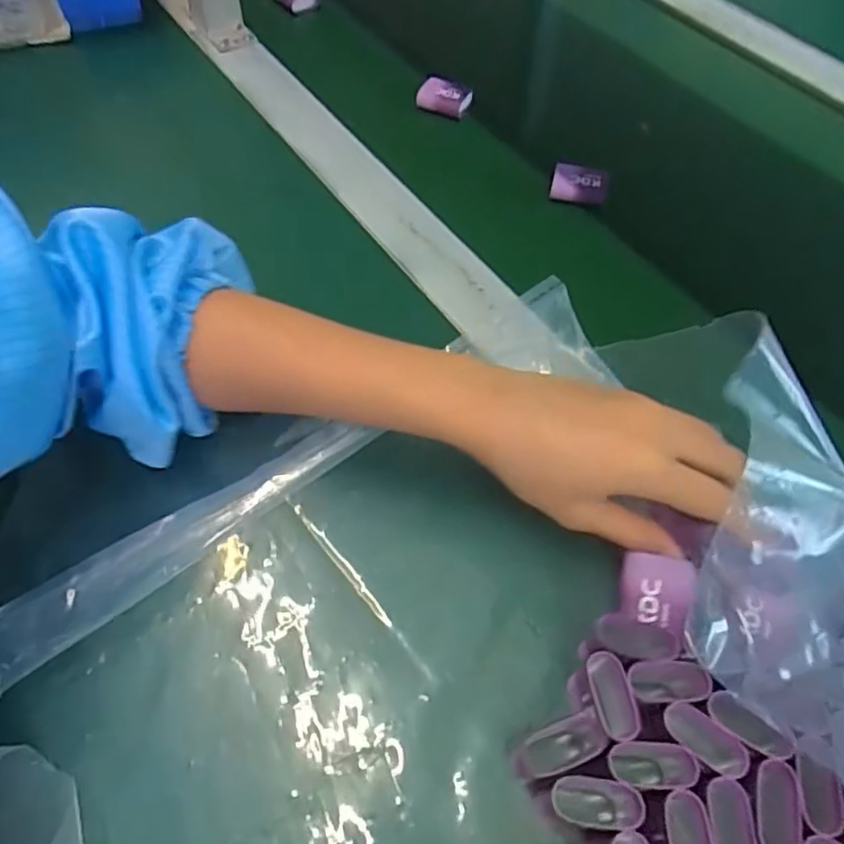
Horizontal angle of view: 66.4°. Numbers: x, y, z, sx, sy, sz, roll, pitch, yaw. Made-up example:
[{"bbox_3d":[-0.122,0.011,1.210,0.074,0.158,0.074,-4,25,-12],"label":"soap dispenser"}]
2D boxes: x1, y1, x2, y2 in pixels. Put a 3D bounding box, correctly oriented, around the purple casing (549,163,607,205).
[{"bbox_3d":[0.122,-0.186,0.504,0.042,0.021,0.020,7,57,3],"label":"purple casing"}]

